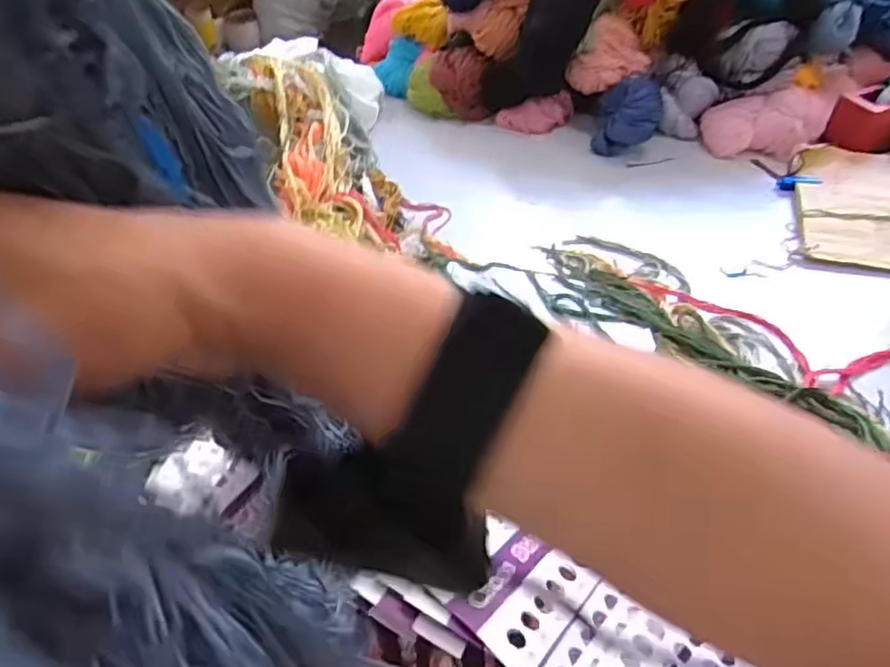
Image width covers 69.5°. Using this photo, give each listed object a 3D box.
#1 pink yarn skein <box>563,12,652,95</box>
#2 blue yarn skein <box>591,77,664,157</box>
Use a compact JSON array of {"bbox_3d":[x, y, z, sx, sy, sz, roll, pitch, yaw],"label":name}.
[{"bbox_3d":[0.224,-0.372,0.859,0.098,0.071,0.080,23,53,23],"label":"pink yarn skein"},{"bbox_3d":[0.240,-0.288,0.846,0.084,0.087,0.089,14,50,16],"label":"blue yarn skein"}]

